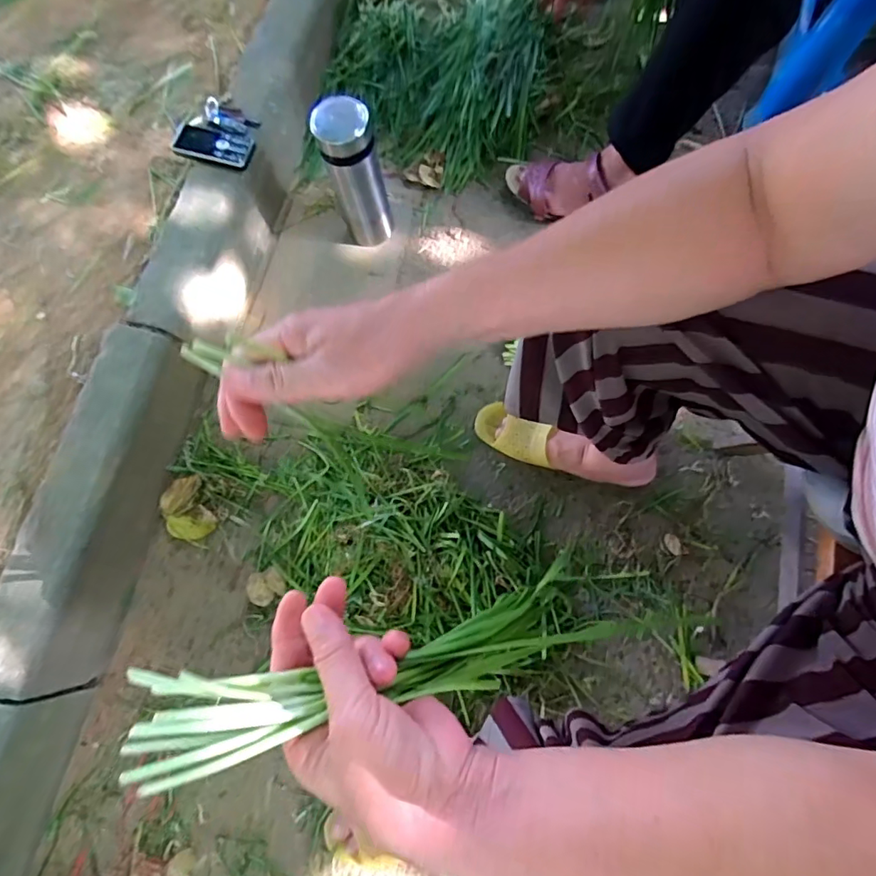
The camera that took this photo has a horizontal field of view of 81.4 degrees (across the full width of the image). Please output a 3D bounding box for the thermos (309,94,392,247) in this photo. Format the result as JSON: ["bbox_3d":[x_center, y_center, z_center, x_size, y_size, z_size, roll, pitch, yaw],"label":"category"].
[{"bbox_3d":[-0.132,-0.416,0.825,0.089,0.221,0.091,-16,74,-3],"label":"thermos"}]

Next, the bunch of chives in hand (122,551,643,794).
[{"bbox_3d":[-0.011,0.131,0.317,0.309,0.034,0.057,-2,71,-30],"label":"bunch of chives in hand"}]

